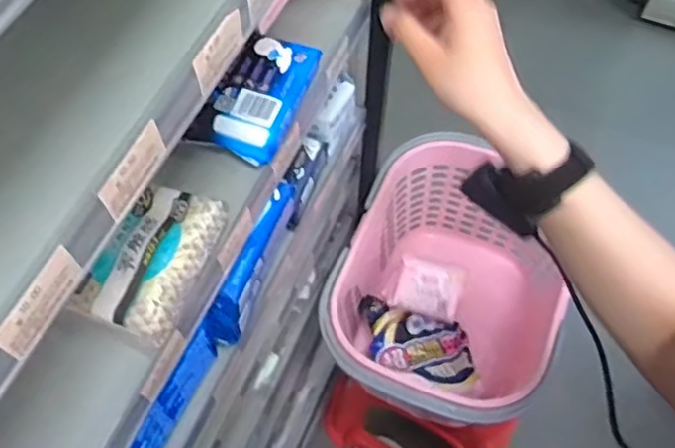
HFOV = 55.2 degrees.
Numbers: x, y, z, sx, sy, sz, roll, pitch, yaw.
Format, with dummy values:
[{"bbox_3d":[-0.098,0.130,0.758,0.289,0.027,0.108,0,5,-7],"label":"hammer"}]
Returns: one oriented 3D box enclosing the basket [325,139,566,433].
[{"bbox_3d":[0.170,0.134,1.013,0.323,0.296,0.376,21,63,11],"label":"basket"}]

